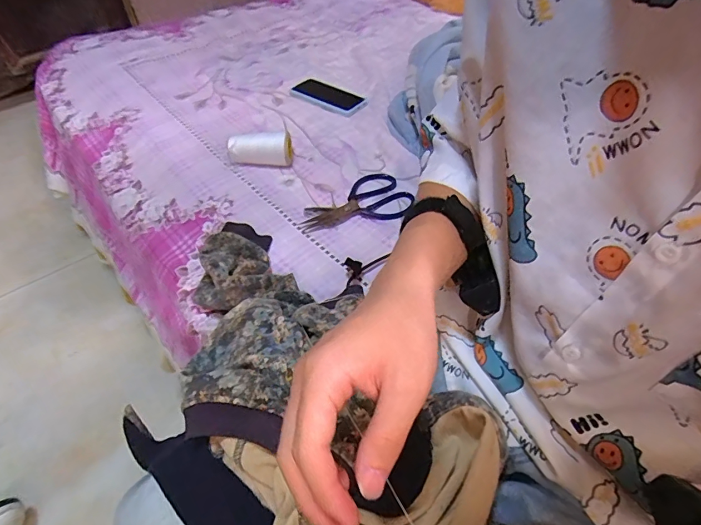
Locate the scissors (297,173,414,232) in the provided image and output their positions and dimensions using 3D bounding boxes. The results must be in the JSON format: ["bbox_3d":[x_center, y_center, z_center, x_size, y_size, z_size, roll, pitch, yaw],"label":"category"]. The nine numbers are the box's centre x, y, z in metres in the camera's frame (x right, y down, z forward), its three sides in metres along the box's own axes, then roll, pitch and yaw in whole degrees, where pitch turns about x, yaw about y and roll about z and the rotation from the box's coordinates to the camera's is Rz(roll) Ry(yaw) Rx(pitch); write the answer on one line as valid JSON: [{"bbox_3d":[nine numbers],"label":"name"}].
[{"bbox_3d":[0.014,-0.090,0.695,0.193,0.008,0.108,-35,58,-25],"label":"scissors"}]

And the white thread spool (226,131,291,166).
[{"bbox_3d":[-0.165,-0.209,0.773,0.110,0.055,0.046,-1,50,-1],"label":"white thread spool"}]

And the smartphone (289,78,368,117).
[{"bbox_3d":[-0.048,-0.379,0.951,0.175,0.011,0.095,29,56,22],"label":"smartphone"}]

